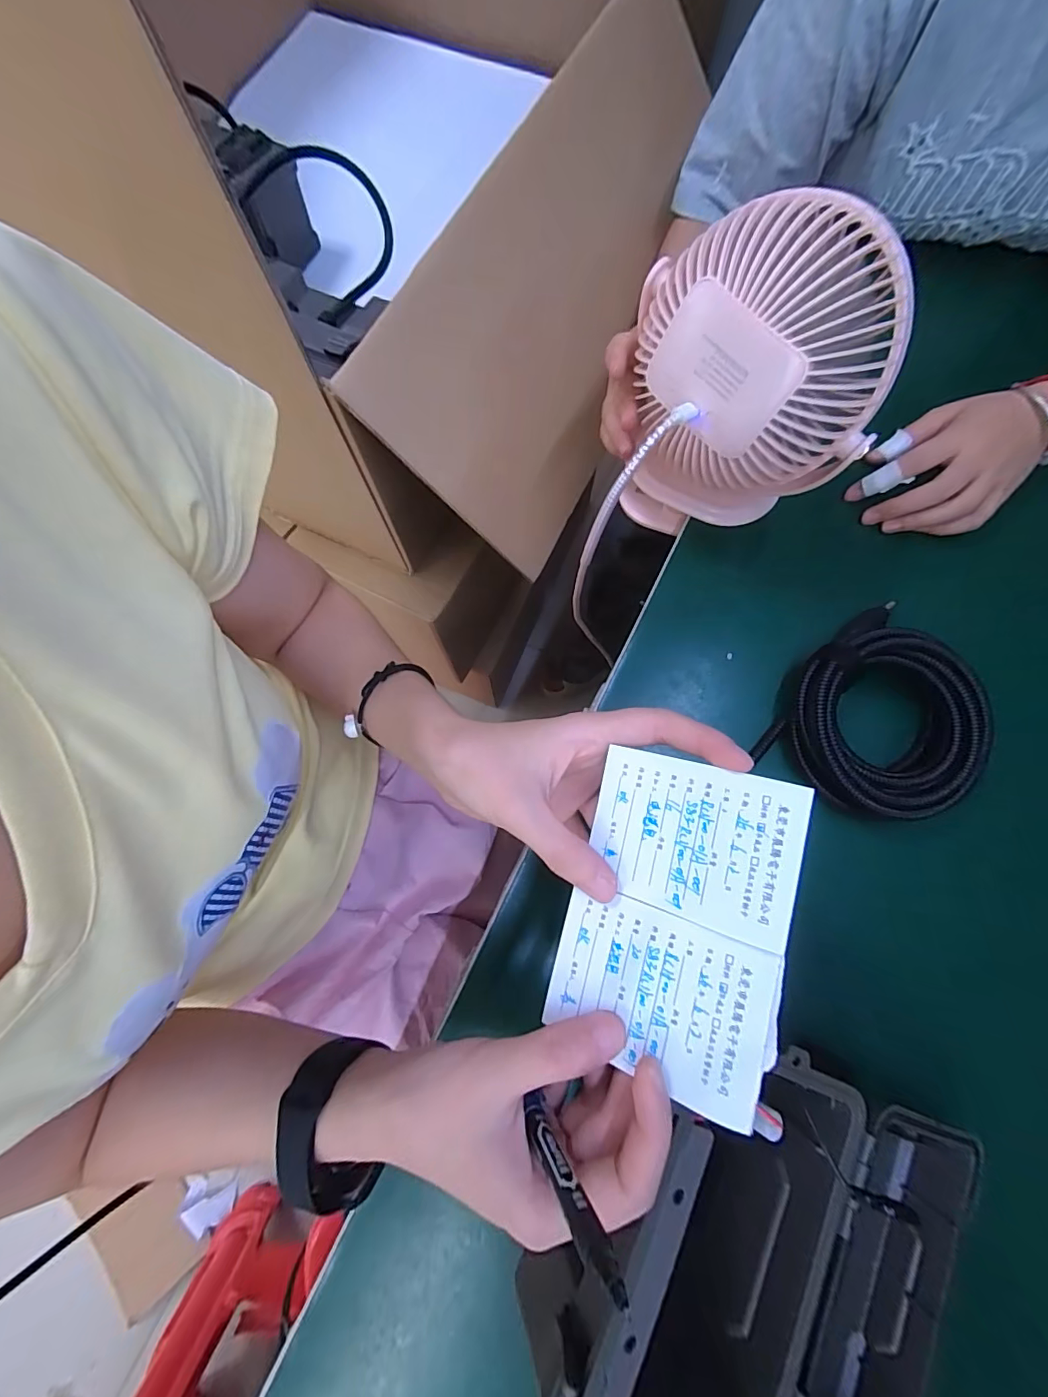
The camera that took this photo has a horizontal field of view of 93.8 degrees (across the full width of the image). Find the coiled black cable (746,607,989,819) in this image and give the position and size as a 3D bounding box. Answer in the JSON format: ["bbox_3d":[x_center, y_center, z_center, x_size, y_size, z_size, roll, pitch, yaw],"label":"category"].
[{"bbox_3d":[0.240,0.020,0.331,0.122,0.049,0.128,33,79,7],"label":"coiled black cable"}]

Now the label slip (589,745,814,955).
[{"bbox_3d":[0.070,0.060,0.212,0.083,0.004,0.064,10,84,33],"label":"label slip"}]

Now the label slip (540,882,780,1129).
[{"bbox_3d":[0.054,0.123,0.205,0.086,0.004,0.062,12,81,28],"label":"label slip"}]

